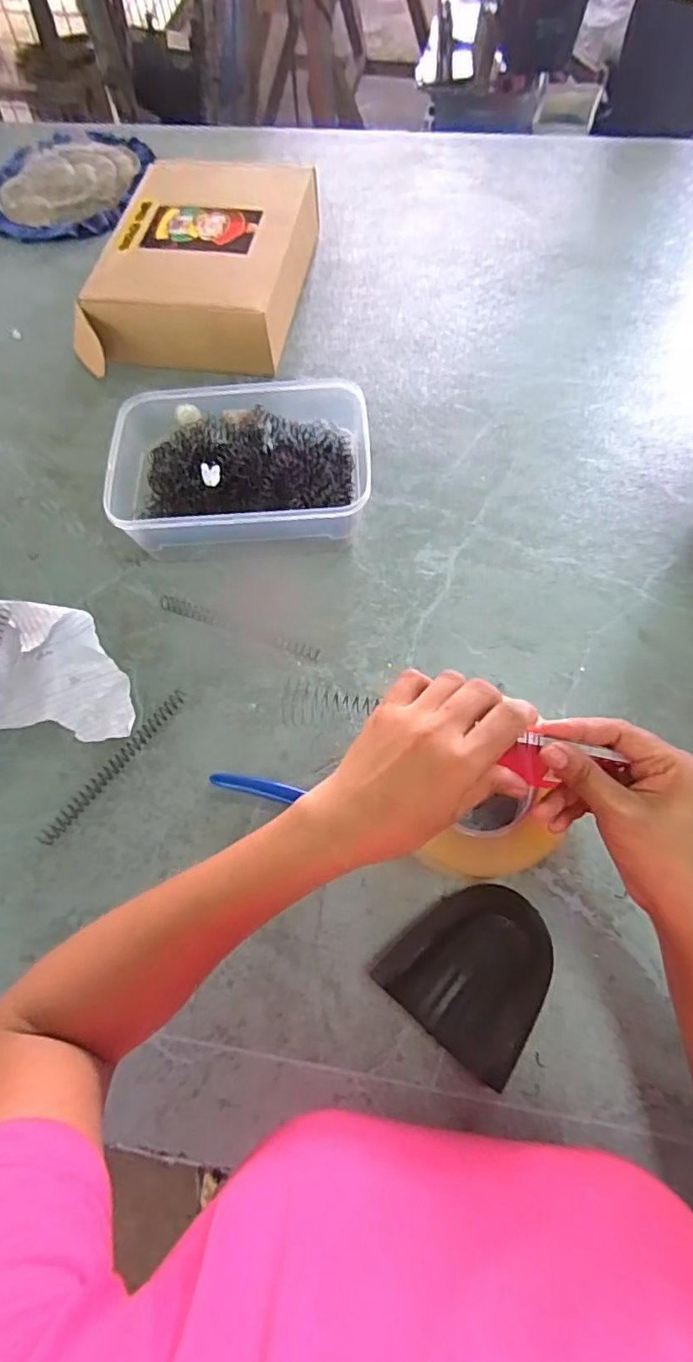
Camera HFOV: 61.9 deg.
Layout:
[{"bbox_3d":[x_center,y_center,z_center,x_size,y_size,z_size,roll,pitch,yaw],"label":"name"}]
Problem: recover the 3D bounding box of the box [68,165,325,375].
[{"bbox_3d":[-0.162,-0.471,0.660,0.212,0.082,0.299,8,66,7],"label":"box"}]

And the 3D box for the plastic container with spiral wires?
[{"bbox_3d":[-0.094,-0.204,0.545,0.228,0.069,0.179,-3,66,2],"label":"plastic container with spiral wires"}]

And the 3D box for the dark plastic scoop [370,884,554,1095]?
[{"bbox_3d":[0.087,0.189,0.387,0.094,0.032,0.103,36,72,17],"label":"dark plastic scoop"}]

